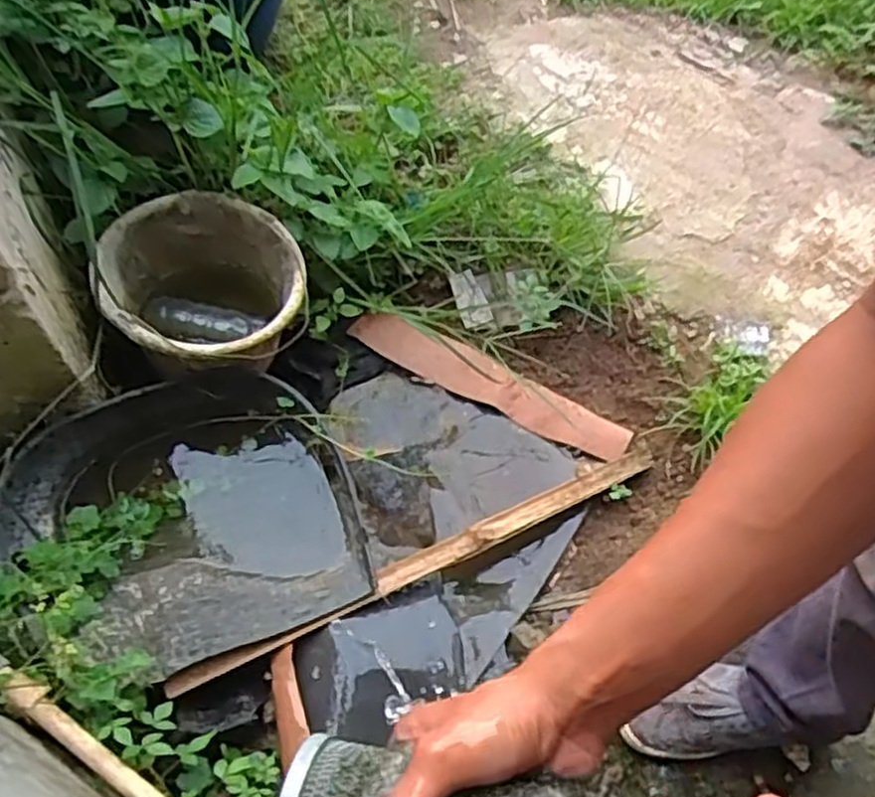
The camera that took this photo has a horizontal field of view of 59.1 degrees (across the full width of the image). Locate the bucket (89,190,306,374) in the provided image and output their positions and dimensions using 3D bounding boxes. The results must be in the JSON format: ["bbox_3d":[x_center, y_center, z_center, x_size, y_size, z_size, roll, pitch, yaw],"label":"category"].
[{"bbox_3d":[-0.324,-0.136,1.110,0.257,0.181,0.270,2,58,-2],"label":"bucket"}]

